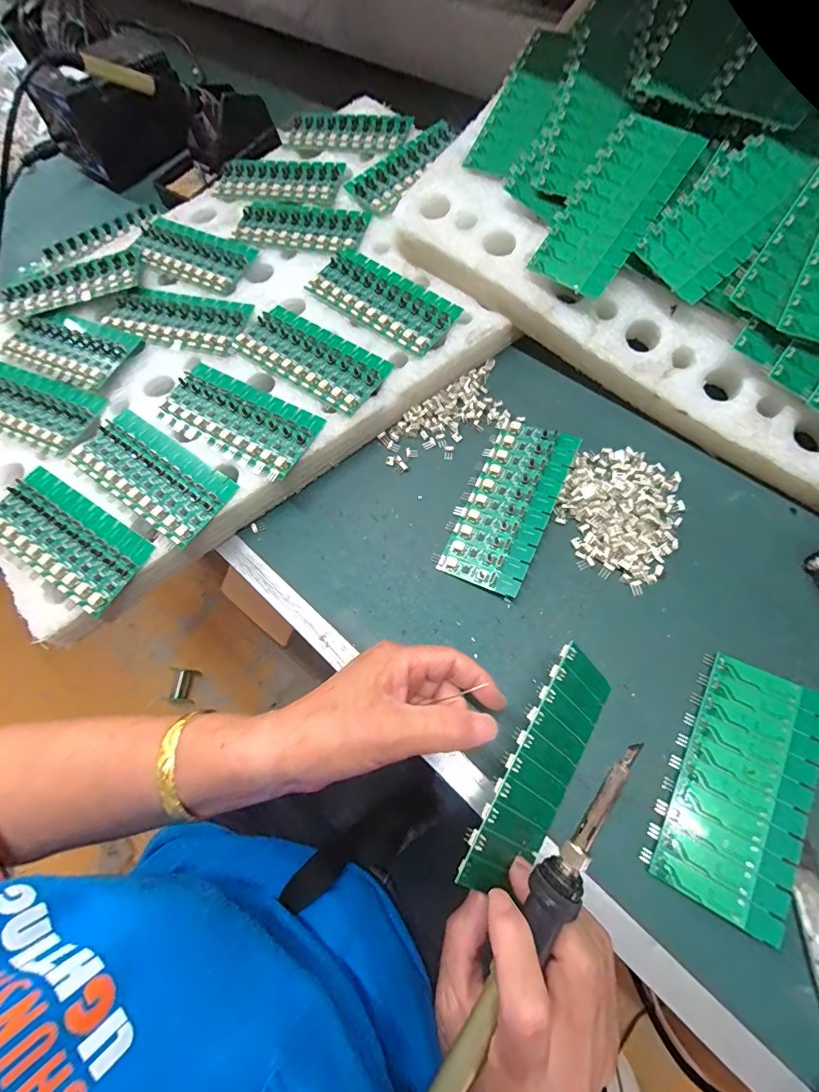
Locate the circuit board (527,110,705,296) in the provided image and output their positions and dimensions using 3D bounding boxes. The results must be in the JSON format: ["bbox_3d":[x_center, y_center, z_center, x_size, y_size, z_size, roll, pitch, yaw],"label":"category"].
[{"bbox_3d":[0.157,-0.260,0.336,0.064,0.005,0.137,35,93,14],"label":"circuit board"}]

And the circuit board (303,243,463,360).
[{"bbox_3d":[-0.025,-0.222,0.393,0.139,0.009,0.063,39,75,15],"label":"circuit board"}]

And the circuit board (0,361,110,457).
[{"bbox_3d":[-0.331,-0.122,0.382,0.135,0.010,0.060,21,72,13],"label":"circuit board"}]

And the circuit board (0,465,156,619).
[{"bbox_3d":[-0.261,-0.008,0.333,0.133,0.007,0.061,31,73,13],"label":"circuit board"}]

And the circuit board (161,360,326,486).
[{"bbox_3d":[-0.141,-0.106,0.358,0.135,0.008,0.066,29,73,12],"label":"circuit board"}]

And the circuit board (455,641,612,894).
[{"bbox_3d":[0.077,0.128,0.253,0.062,0.006,0.136,46,68,-29],"label":"circuit board"}]

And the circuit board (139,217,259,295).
[{"bbox_3d":[-0.220,-0.294,0.440,0.129,0.010,0.061,25,72,11],"label":"circuit board"}]

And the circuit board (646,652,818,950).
[{"bbox_3d":[0.196,0.139,0.258,0.063,0.004,0.137,23,73,23],"label":"circuit board"}]

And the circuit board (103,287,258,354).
[{"bbox_3d":[-0.214,-0.214,0.406,0.134,0.005,0.058,16,70,8],"label":"circuit board"}]

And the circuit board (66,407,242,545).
[{"bbox_3d":[-0.203,-0.058,0.345,0.134,0.007,0.061,34,74,14],"label":"circuit board"}]

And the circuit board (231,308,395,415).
[{"bbox_3d":[-0.085,-0.165,0.378,0.137,0.008,0.060,34,74,14],"label":"circuit board"}]

